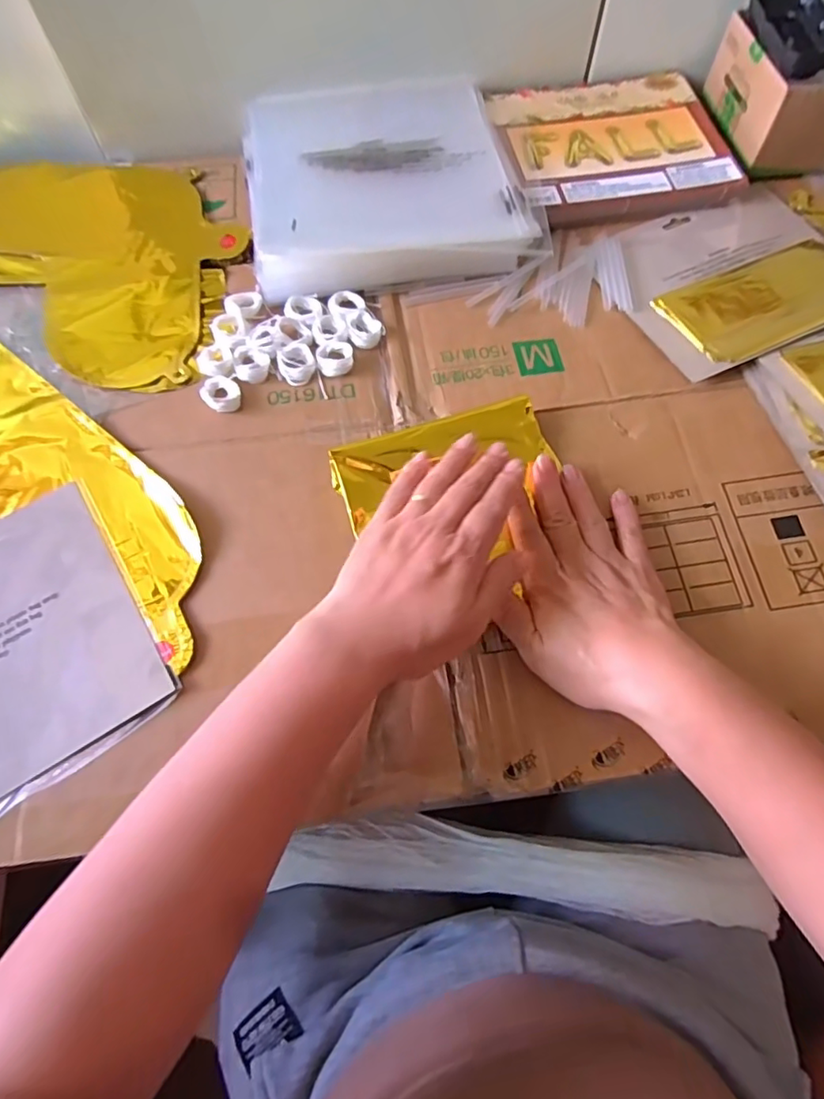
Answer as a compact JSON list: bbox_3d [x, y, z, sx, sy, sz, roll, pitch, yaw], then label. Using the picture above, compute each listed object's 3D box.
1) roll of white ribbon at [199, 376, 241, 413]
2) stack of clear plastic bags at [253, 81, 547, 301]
[{"bbox_3d":[-0.136,-0.111,0.415,0.026,0.009,0.029,-29,71,-10],"label":"roll of white ribbon"},{"bbox_3d":[-0.024,-0.316,0.486,0.219,0.031,0.225,-10,68,-3],"label":"stack of clear plastic bags"}]

